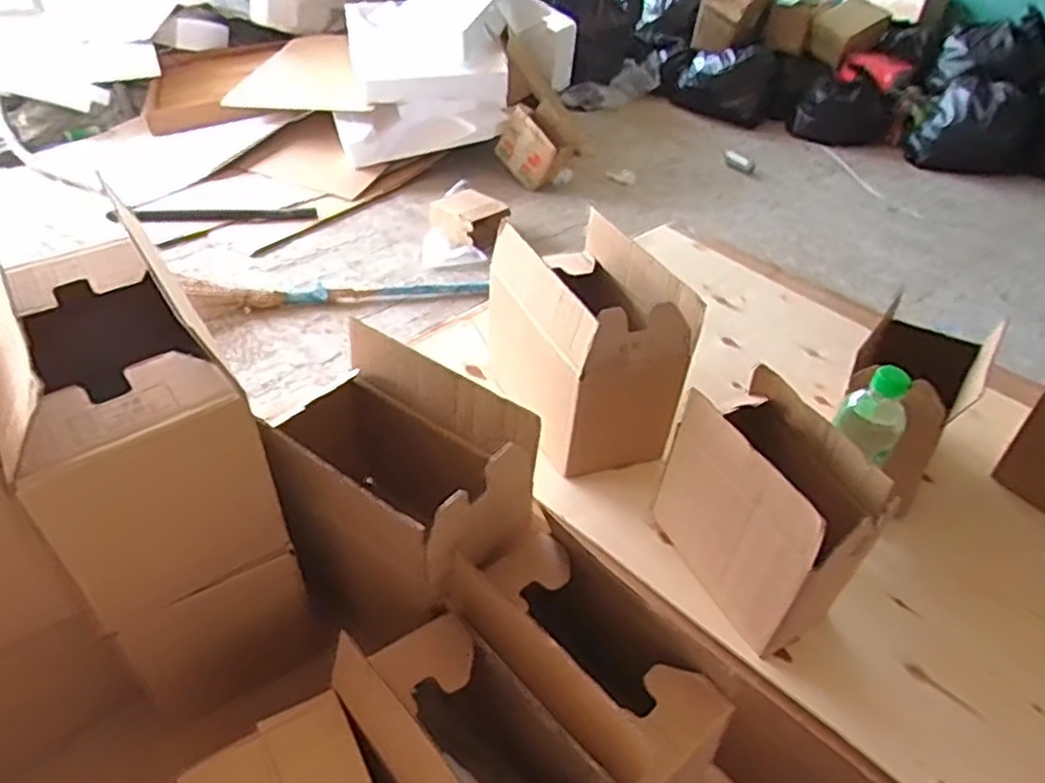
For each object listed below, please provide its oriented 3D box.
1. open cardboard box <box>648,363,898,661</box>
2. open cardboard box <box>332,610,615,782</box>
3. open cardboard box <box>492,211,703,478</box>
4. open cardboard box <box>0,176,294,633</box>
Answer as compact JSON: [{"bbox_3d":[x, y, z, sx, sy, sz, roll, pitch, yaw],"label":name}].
[{"bbox_3d":[0.237,0.105,0.699,0.135,0.176,0.189,-15,44,-23],"label":"open cardboard box"},{"bbox_3d":[-0.027,0.252,0.491,0.115,0.156,0.189,-26,49,-33],"label":"open cardboard box"},{"bbox_3d":[0.072,-0.061,0.864,0.136,0.222,0.225,-15,44,-24],"label":"open cardboard box"},{"bbox_3d":[-0.288,0.014,0.514,0.128,0.200,0.205,-24,48,-31],"label":"open cardboard box"}]

